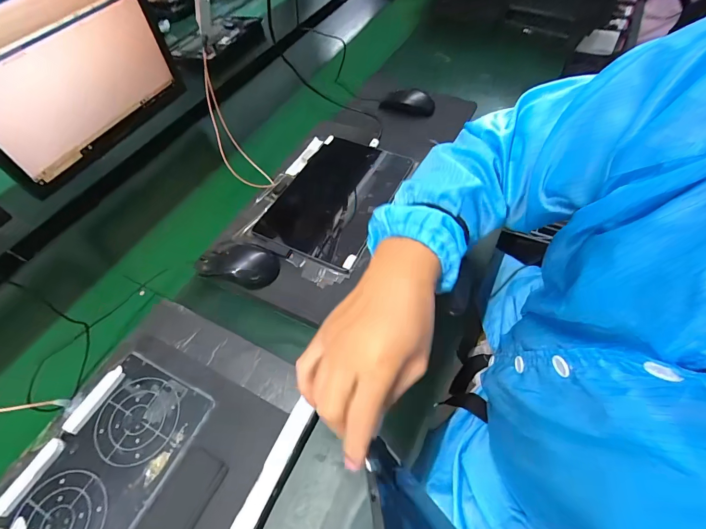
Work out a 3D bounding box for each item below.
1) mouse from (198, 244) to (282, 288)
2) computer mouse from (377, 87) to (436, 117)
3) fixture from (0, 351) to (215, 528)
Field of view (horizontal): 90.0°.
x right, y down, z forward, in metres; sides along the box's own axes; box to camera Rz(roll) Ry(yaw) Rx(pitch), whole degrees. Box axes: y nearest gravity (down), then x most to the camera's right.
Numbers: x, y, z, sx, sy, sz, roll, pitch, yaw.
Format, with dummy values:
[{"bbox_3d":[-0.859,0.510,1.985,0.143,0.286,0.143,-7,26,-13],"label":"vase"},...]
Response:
[{"bbox_3d":[-0.160,-0.001,0.499,0.105,0.032,0.057,9,56,11],"label":"mouse"},{"bbox_3d":[0.113,-0.334,0.736,0.113,0.041,0.059,3,55,7],"label":"computer mouse"},{"bbox_3d":[-0.270,0.206,0.374,0.149,0.015,0.205,20,59,18],"label":"fixture"}]

